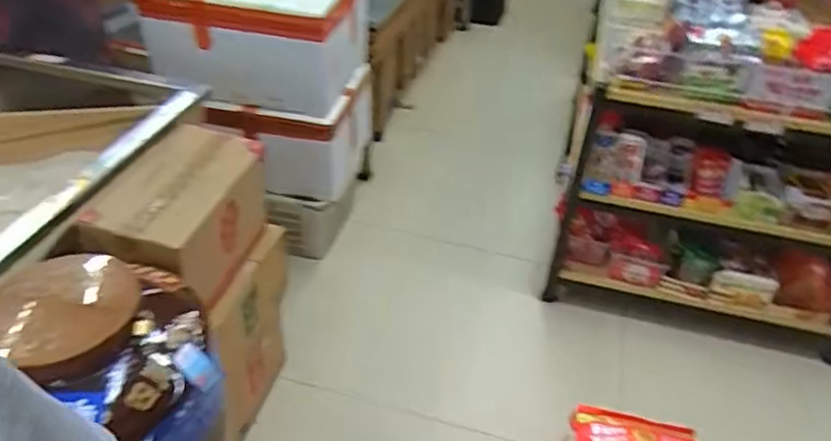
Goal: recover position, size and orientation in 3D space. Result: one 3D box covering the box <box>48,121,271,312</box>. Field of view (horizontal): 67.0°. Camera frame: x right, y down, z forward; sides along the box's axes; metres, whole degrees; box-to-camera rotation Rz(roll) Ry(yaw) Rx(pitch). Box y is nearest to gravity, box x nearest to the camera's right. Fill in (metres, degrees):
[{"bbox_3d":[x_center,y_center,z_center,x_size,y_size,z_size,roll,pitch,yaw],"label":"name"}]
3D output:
[{"bbox_3d":[-0.521,-0.001,1.408,0.256,0.231,0.436,11,38,8],"label":"box"}]

